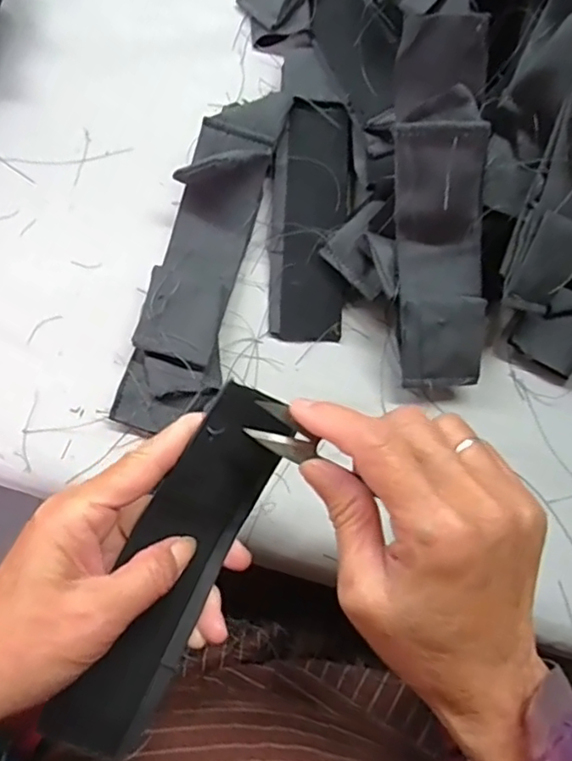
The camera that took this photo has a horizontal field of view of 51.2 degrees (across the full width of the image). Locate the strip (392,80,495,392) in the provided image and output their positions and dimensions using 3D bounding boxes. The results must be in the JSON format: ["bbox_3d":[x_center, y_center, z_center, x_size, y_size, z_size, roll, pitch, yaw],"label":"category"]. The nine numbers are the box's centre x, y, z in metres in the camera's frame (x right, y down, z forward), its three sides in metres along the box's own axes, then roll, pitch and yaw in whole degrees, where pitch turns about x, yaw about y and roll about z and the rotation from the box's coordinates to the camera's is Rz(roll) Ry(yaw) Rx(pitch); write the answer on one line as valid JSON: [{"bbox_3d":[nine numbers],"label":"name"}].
[{"bbox_3d":[0.085,-0.071,0.327,0.048,0.031,0.153,-6,110,-3],"label":"strip"}]

